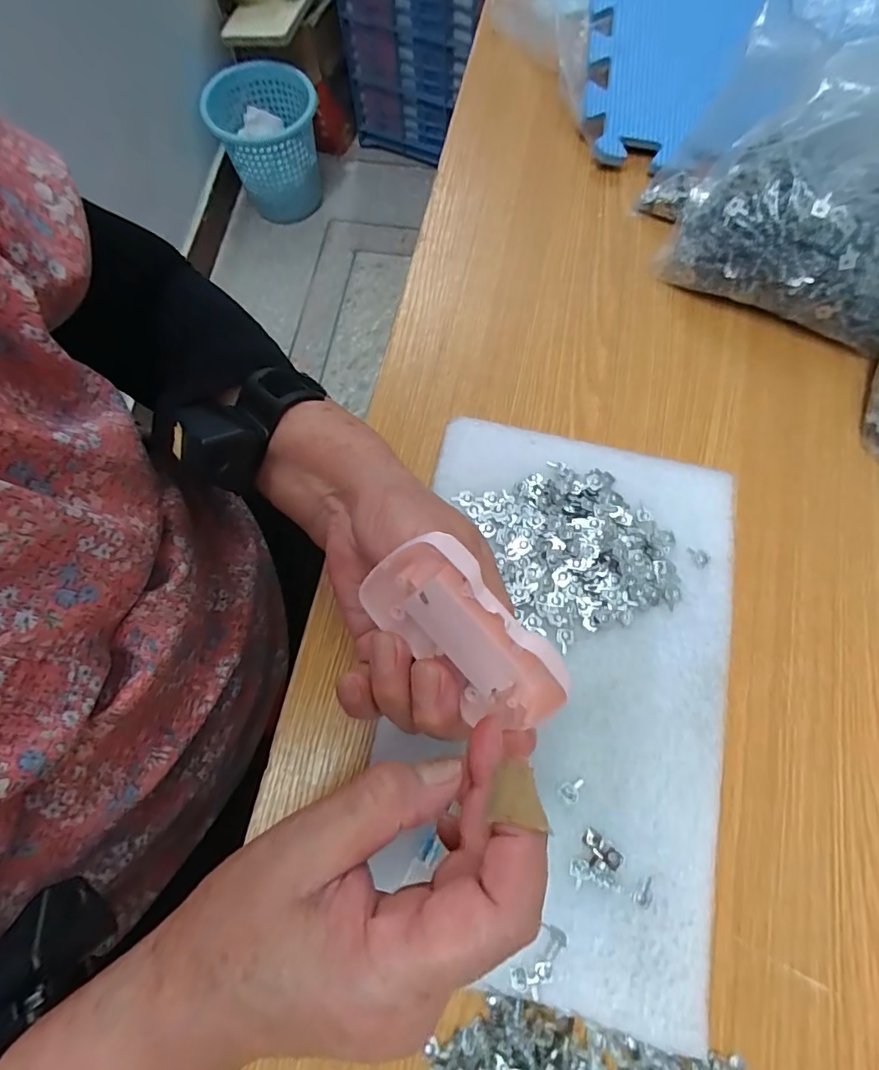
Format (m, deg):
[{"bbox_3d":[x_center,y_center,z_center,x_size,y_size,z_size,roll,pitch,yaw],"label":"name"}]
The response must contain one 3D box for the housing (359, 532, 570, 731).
[{"bbox_3d":[0.014,0.038,0.218,0.085,0.056,0.023,49,41,-3],"label":"housing"}]

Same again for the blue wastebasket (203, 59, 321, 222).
[{"bbox_3d":[-0.448,-1.025,1.388,0.278,0.241,0.264,-1,73,0],"label":"blue wastebasket"}]

